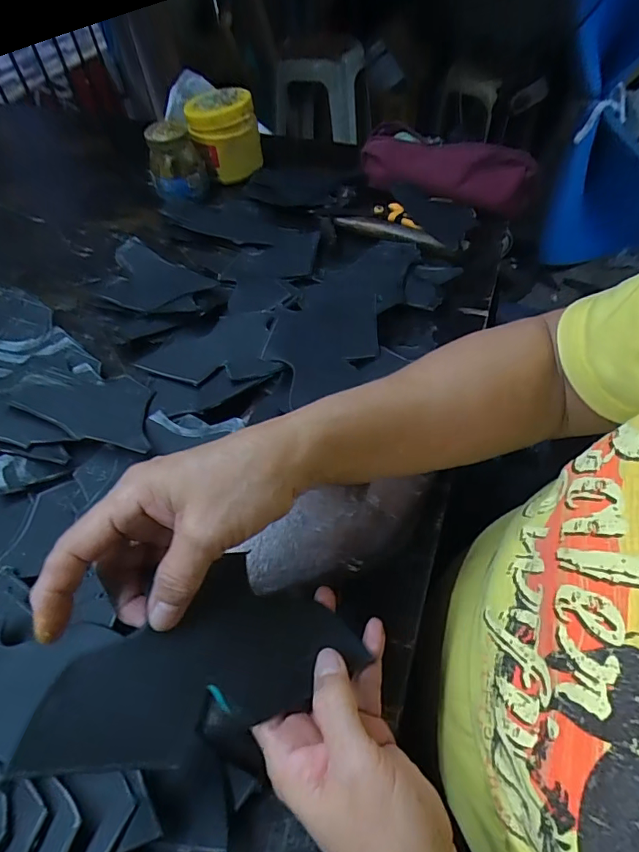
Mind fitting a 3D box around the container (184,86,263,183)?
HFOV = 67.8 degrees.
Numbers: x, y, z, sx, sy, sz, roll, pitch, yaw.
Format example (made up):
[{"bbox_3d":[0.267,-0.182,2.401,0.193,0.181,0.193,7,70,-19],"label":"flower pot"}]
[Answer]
[{"bbox_3d":[-0.143,-0.444,0.714,0.098,0.083,0.111,-14,53,-5],"label":"container"}]

